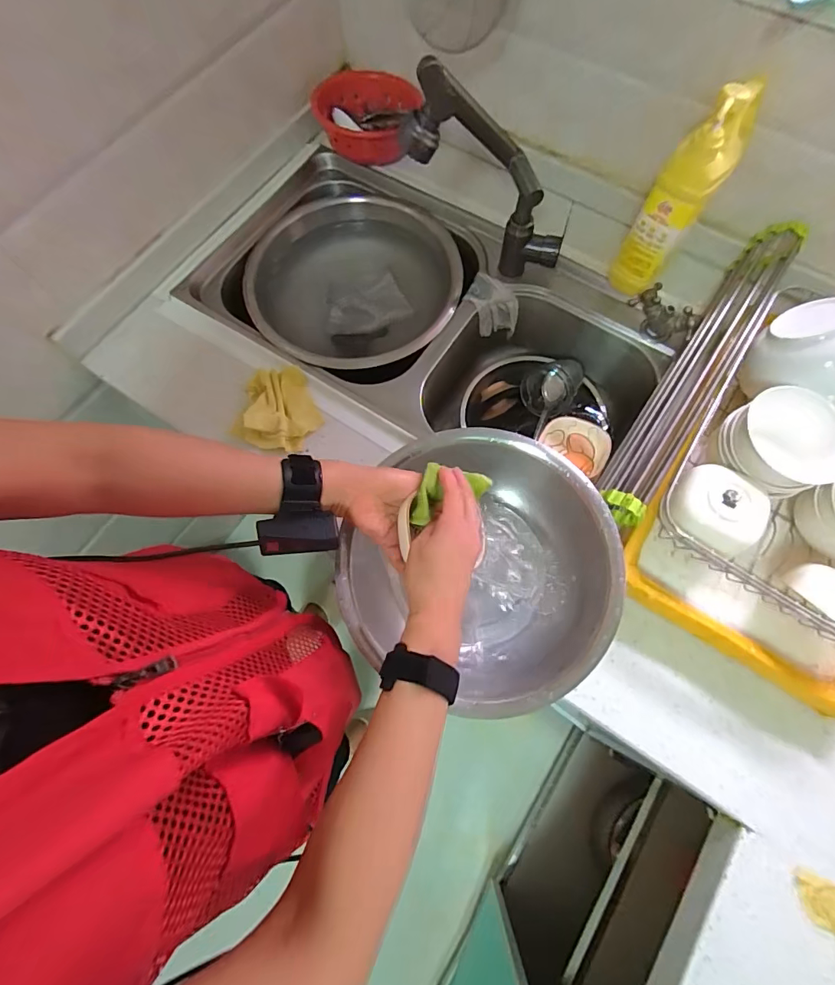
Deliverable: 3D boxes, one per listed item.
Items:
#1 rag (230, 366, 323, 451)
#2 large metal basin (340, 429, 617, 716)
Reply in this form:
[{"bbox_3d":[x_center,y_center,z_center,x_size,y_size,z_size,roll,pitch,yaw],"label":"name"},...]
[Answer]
[{"bbox_3d":[-0.191,-0.119,0.621,0.101,0.036,0.120,1,72,2],"label":"rag"},{"bbox_3d":[0.067,0.084,0.515,0.300,0.077,0.299,-1,72,2],"label":"large metal basin"}]

